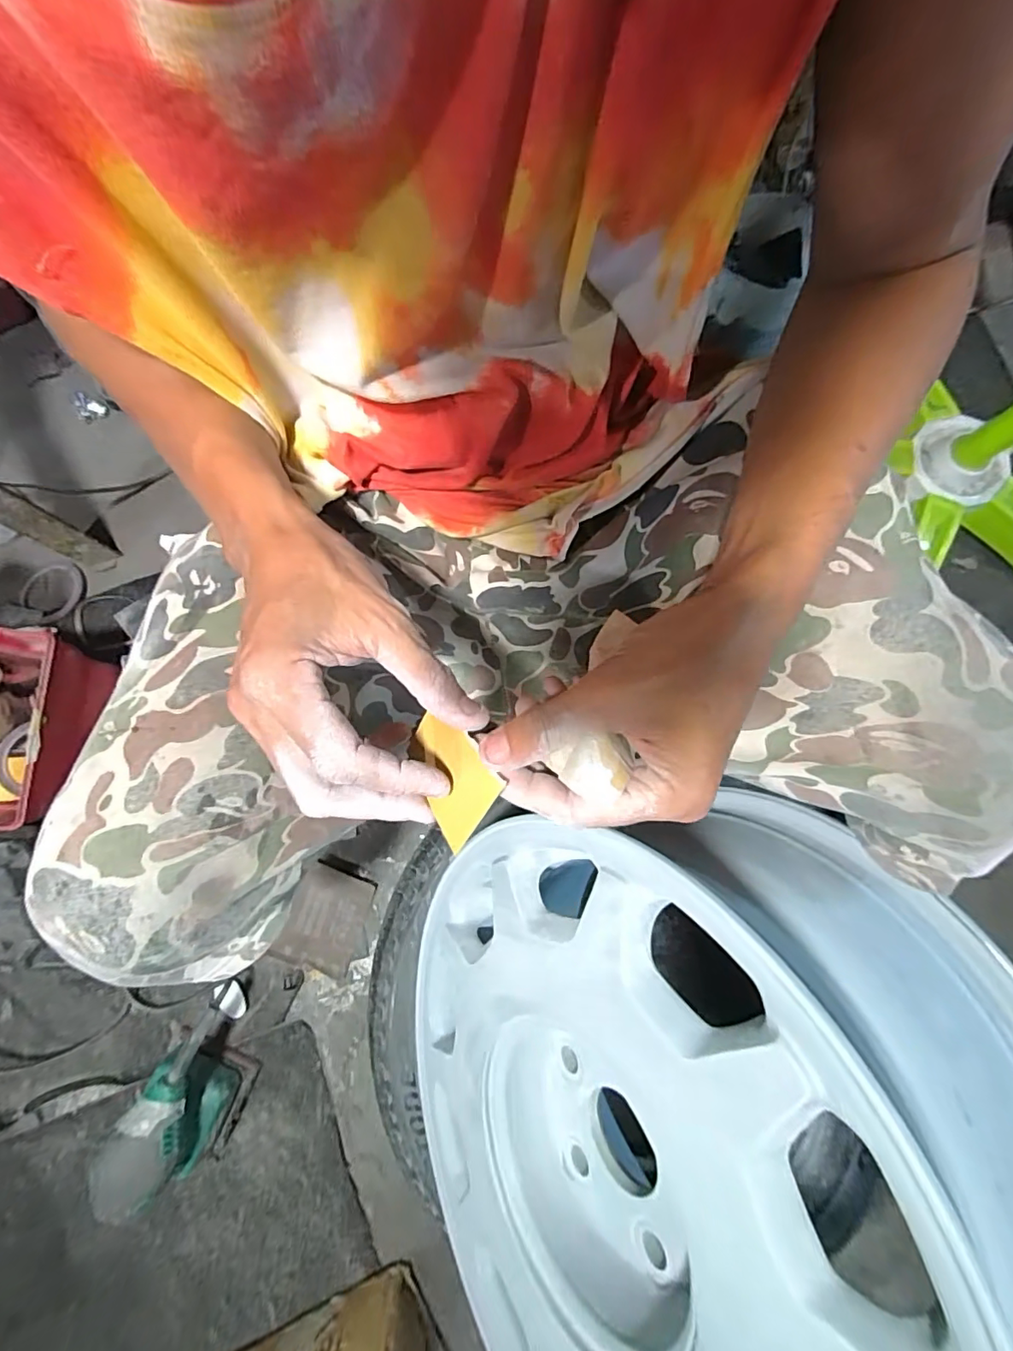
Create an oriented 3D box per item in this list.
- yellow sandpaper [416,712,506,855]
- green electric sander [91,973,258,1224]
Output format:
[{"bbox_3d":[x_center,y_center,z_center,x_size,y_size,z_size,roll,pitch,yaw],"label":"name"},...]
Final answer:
[{"bbox_3d":[-0.028,0.045,0.254,0.040,0.004,0.069,-59,42,15],"label":"yellow sandpaper"},{"bbox_3d":[-0.332,0.432,0.563,0.090,0.125,0.188,17,80,3],"label":"green electric sander"}]

